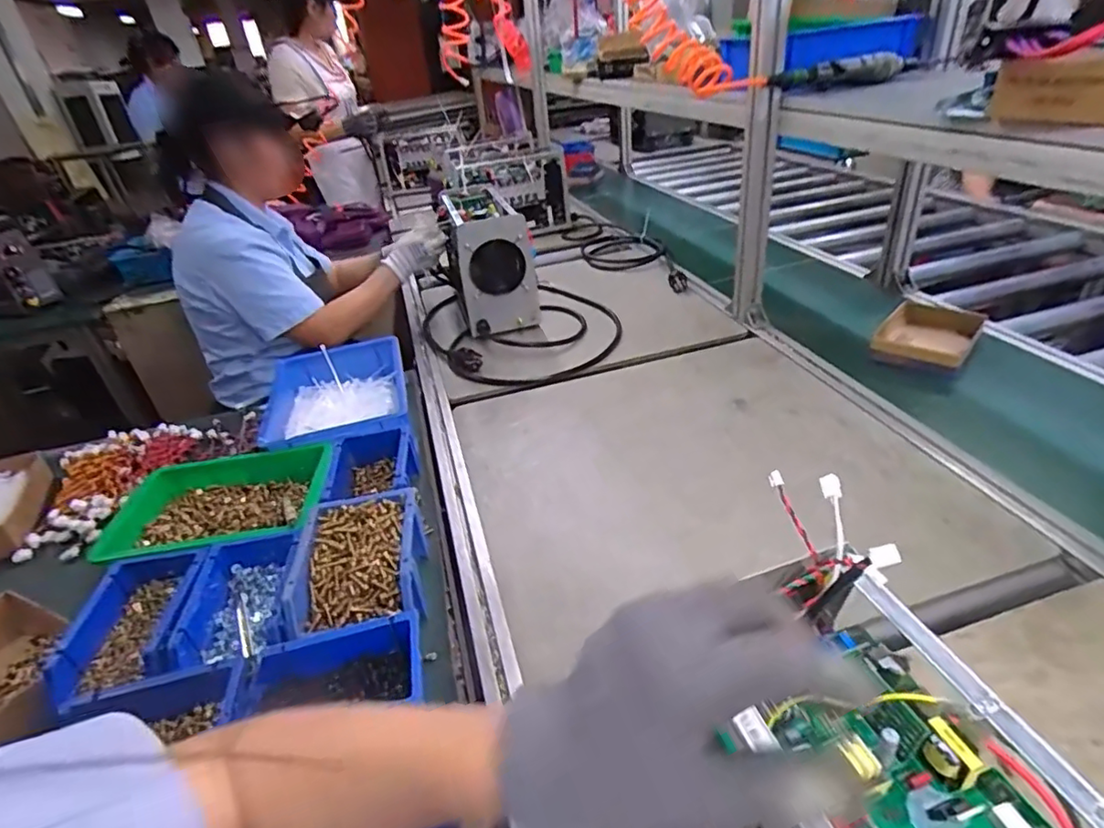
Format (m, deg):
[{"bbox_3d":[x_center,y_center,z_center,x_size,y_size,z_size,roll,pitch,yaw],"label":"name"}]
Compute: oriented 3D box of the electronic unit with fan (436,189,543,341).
[{"bbox_3d":[-0.141,-0.338,1.278,0.149,0.257,0.278,-15,34,-13],"label":"electronic unit with fan"}]

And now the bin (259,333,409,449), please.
[{"bbox_3d":[-0.355,-0.011,0.965,0.236,0.093,0.310,-13,34,-11],"label":"bin"}]

